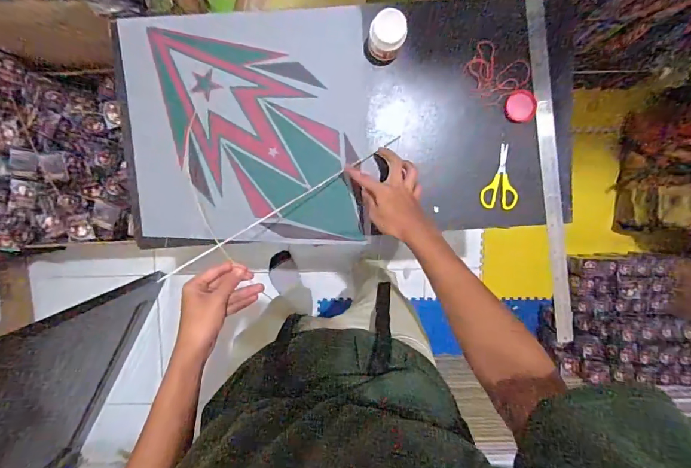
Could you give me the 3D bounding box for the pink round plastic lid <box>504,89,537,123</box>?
[{"bbox_3d":[0.309,-0.224,0.695,0.054,0.004,0.056,0,96,0],"label":"pink round plastic lid"}]

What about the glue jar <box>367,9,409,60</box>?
[{"bbox_3d":[0.068,-0.323,0.654,0.054,0.102,0.055,0,96,0],"label":"glue jar"}]

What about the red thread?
[{"bbox_3d":[0.263,-0.276,0.694,0.105,0.010,0.092,28,95,-3],"label":"red thread"}]

